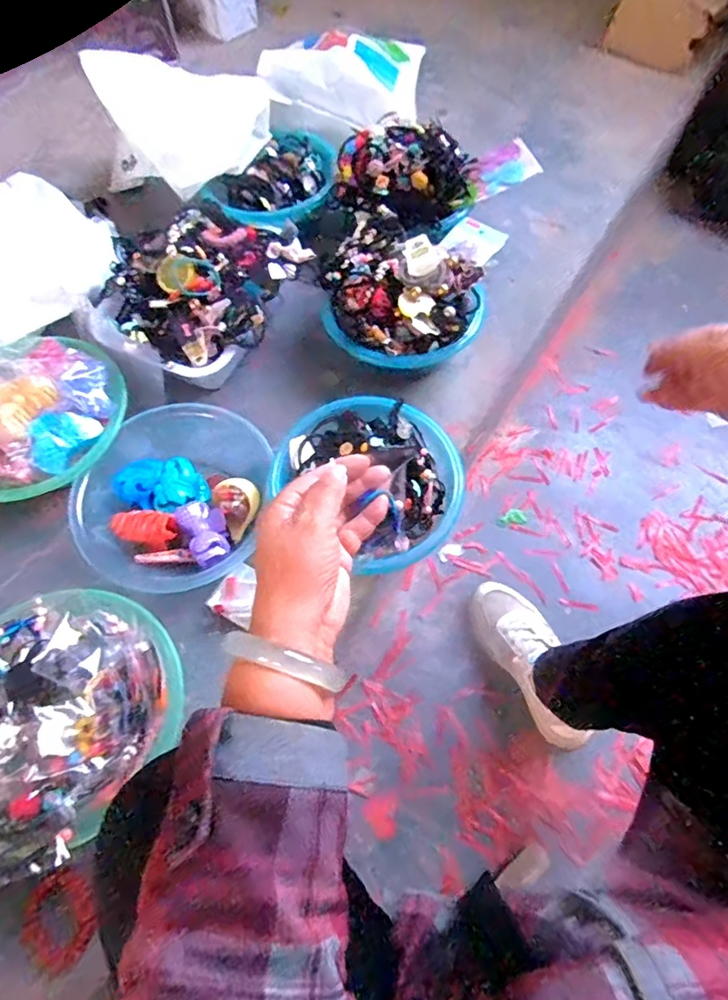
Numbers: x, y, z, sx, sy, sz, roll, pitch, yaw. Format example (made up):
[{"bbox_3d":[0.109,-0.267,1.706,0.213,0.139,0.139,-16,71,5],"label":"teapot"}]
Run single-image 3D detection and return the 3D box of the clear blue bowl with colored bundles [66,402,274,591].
[{"bbox_3d":[-0.232,-0.006,0.653,0.216,0.064,0.226,0,65,1],"label":"clear blue bowl with colored bundles"}]

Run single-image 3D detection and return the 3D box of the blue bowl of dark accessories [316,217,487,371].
[{"bbox_3d":[0.051,-0.291,0.732,0.228,0.086,0.217,17,67,9],"label":"blue bowl of dark accessories"}]

